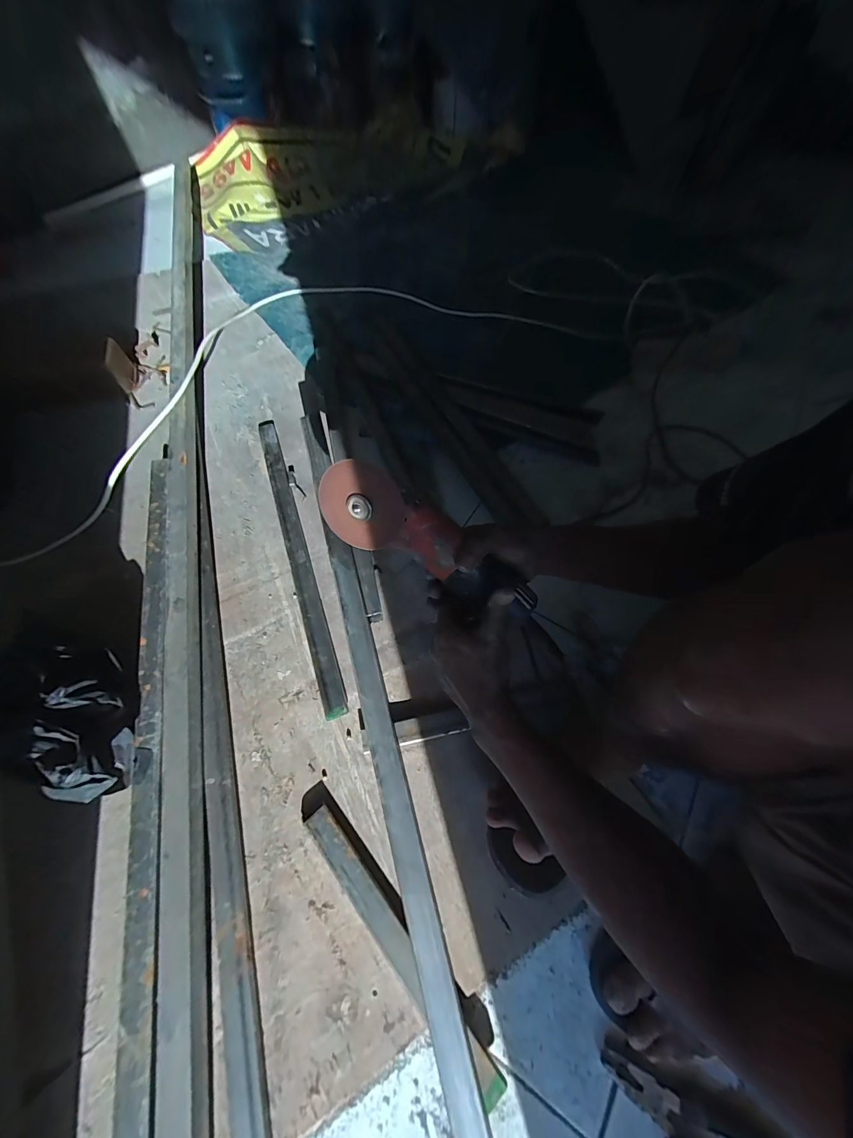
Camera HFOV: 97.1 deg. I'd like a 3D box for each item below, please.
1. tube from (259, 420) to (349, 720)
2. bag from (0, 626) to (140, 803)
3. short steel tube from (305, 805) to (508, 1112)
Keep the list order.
[{"bbox_3d":[-0.238,-0.048,0.683,0.036,0.023,0.622,-18,66,-10],"label":"tube"},{"bbox_3d":[-0.461,0.183,0.480,0.210,0.092,0.154,24,66,10],"label":"bag"},{"bbox_3d":[-0.039,0.439,0.448,0.034,0.021,0.332,-38,71,-18],"label":"short steel tube"}]

